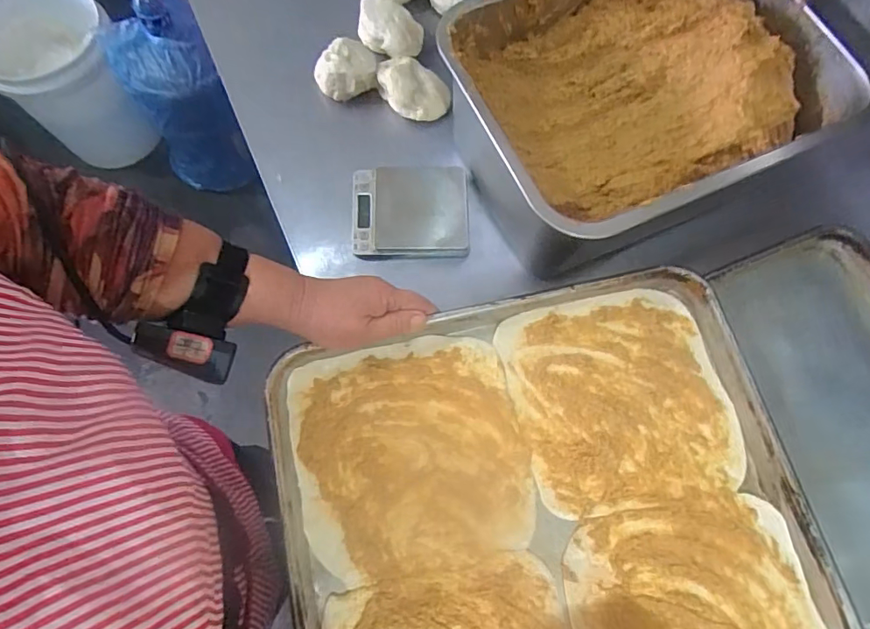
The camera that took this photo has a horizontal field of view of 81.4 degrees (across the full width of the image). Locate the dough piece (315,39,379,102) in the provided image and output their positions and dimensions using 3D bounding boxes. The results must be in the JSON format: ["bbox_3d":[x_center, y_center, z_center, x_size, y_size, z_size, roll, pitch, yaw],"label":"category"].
[{"bbox_3d":[-0.106,-0.290,0.594,0.073,0.037,0.061,-25,74,-10],"label":"dough piece"}]

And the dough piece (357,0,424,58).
[{"bbox_3d":[-0.057,-0.349,0.617,0.085,0.039,0.064,23,72,5],"label":"dough piece"}]

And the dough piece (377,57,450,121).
[{"bbox_3d":[-0.026,-0.267,0.595,0.062,0.038,0.080,-38,77,-13],"label":"dough piece"}]

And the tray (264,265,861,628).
[{"bbox_3d":[0.117,0.273,0.369,0.397,0.025,0.589,-12,73,-6],"label":"tray"}]

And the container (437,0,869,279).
[{"bbox_3d":[0.199,-0.203,0.517,0.341,0.143,0.254,-23,74,-9],"label":"container"}]

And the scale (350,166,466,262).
[{"bbox_3d":[-0.028,-0.113,0.552,0.122,0.022,0.104,-3,72,-3],"label":"scale"}]

